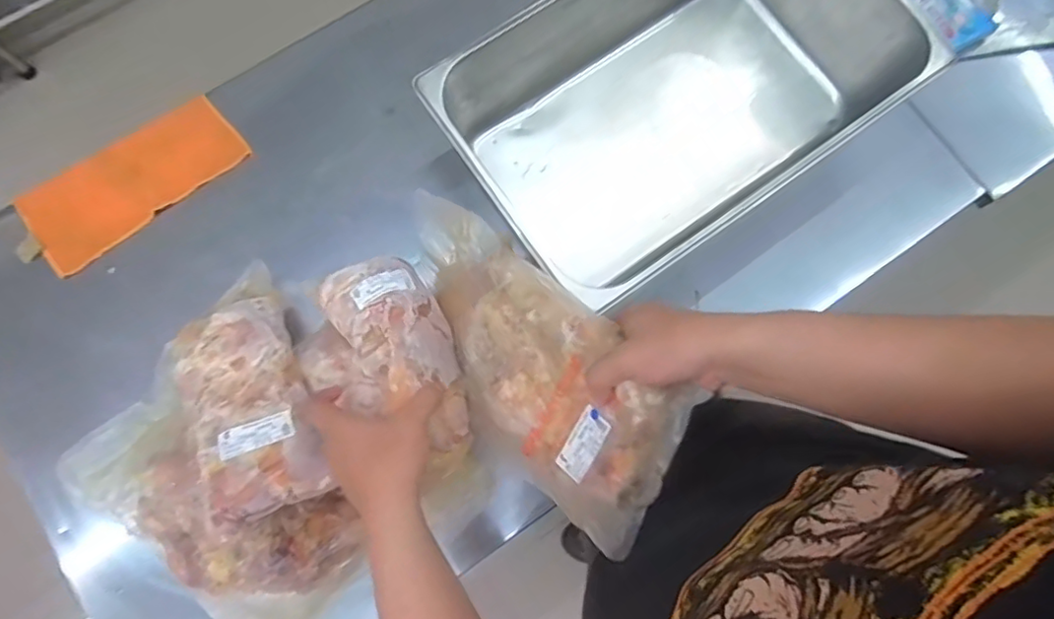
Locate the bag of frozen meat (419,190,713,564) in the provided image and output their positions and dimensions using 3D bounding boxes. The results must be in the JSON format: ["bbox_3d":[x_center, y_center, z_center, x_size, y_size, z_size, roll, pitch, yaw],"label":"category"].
[{"bbox_3d":[-0.005,0.049,0.565,0.340,0.047,0.178,41,119,24],"label":"bag of frozen meat"}]

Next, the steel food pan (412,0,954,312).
[{"bbox_3d":[0.179,-0.253,0.732,0.504,0.174,0.320,-34,81,-8],"label":"steel food pan"}]

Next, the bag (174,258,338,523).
[{"bbox_3d":[-0.297,0.081,0.630,0.124,0.056,0.274,-22,62,-6],"label":"bag"}]

